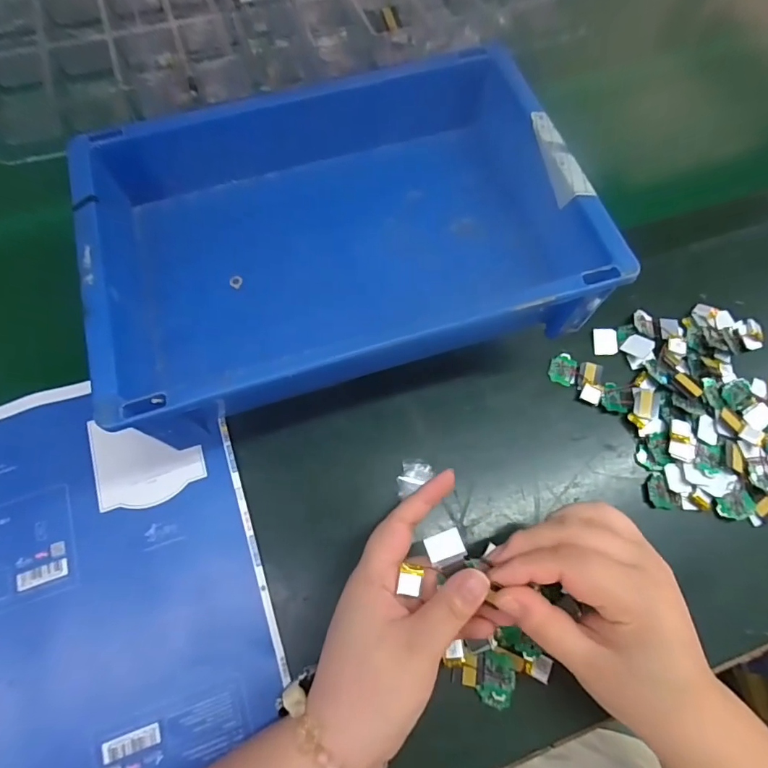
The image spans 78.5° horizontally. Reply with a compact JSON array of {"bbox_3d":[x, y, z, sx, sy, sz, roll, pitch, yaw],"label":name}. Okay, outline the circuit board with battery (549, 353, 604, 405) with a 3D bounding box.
[{"bbox_3d":[0.154,-0.006,0.375,0.042,0.009,0.032,25,71,7],"label":"circuit board with battery"}]

